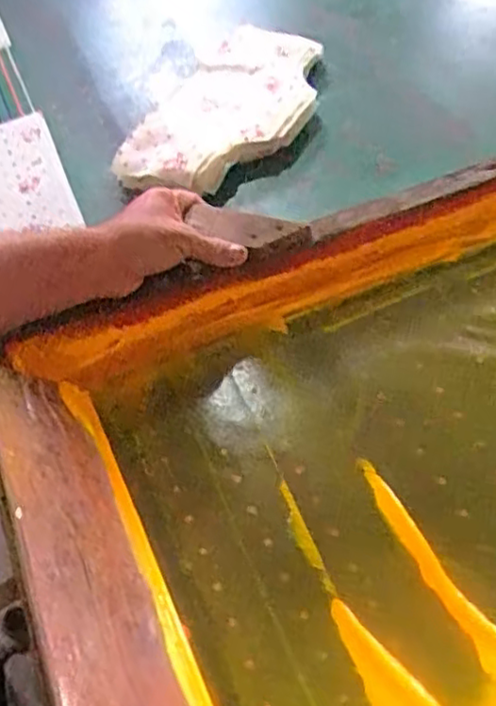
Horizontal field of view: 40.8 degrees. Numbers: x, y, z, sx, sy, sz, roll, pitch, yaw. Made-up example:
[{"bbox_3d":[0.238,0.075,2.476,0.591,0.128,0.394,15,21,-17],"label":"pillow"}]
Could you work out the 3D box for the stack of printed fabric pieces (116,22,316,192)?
[{"bbox_3d":[-0.018,-0.334,0.885,0.215,0.037,0.371,8,52,19],"label":"stack of printed fabric pieces"}]

